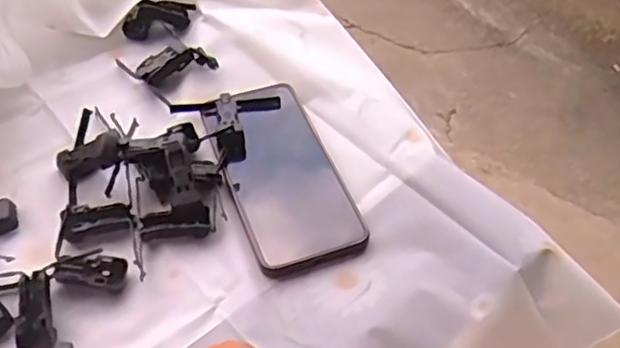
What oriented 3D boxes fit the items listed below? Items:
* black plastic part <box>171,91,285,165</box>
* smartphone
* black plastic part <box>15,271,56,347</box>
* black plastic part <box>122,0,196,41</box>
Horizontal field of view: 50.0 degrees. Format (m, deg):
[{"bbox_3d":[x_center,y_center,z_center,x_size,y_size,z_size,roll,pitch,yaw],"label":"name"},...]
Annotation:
[{"bbox_3d":[-0.060,-0.039,0.500,0.081,0.030,0.052,-5,49,-11],"label":"black plastic part"},{"bbox_3d":[-0.022,-0.002,0.488,0.079,0.015,0.164,-13,51,-18],"label":"smartphone"},{"bbox_3d":[-0.165,0.083,0.400,0.021,0.010,0.047,-3,80,-6],"label":"black plastic part"},{"bbox_3d":[-0.135,-0.143,0.594,0.064,0.025,0.027,-11,50,-16],"label":"black plastic part"}]

